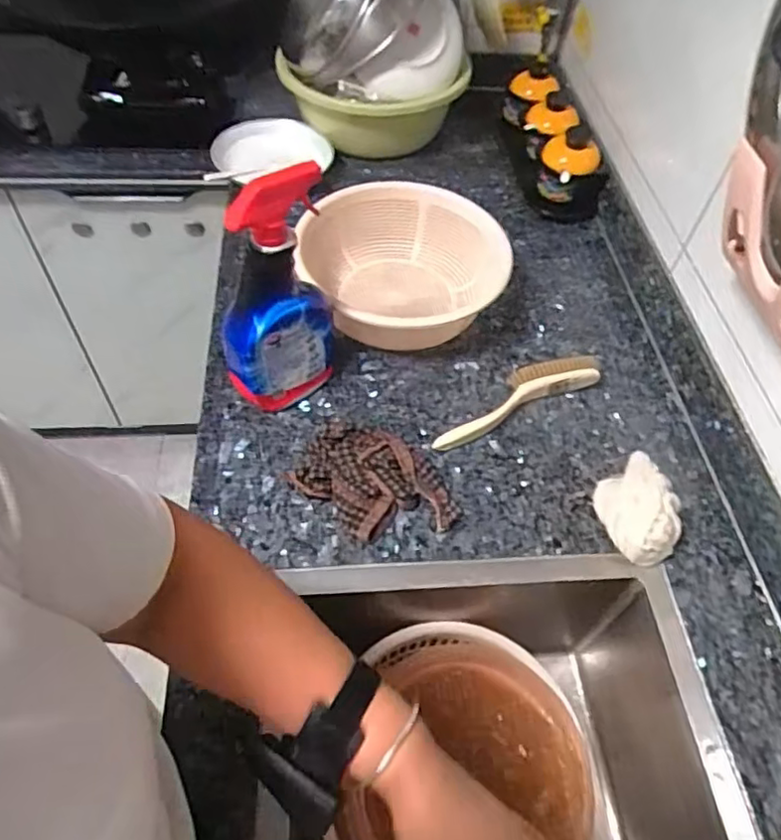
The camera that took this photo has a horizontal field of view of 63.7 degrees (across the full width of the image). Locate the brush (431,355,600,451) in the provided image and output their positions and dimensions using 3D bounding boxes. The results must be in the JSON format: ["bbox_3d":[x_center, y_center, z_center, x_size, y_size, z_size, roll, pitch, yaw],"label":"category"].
[{"bbox_3d":[0.147,-0.032,0.764,0.230,0.046,0.062,-21,58,-19],"label":"brush"}]

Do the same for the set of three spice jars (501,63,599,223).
[{"bbox_3d":[0.265,-0.479,1.066,0.086,0.117,0.322,-5,54,-8],"label":"set of three spice jars"}]

